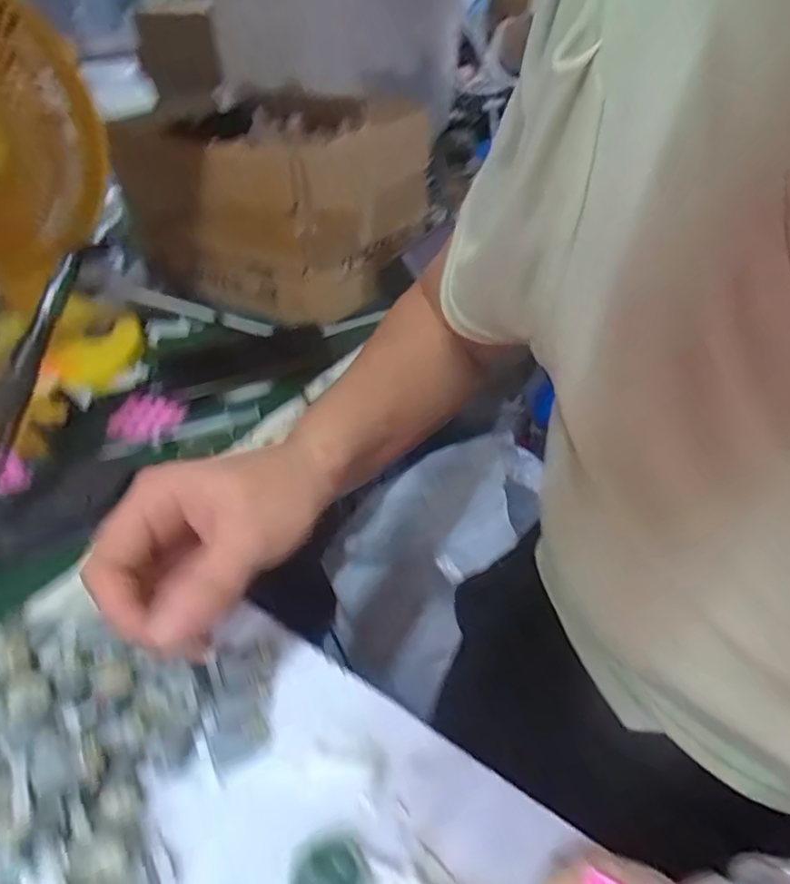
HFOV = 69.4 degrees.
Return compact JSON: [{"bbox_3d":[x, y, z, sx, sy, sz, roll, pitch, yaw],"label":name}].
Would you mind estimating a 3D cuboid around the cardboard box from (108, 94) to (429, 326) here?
[{"bbox_3d":[-0.117,-0.267,0.656,0.209,0.173,0.237,23,46,26],"label":"cardboard box"}]

